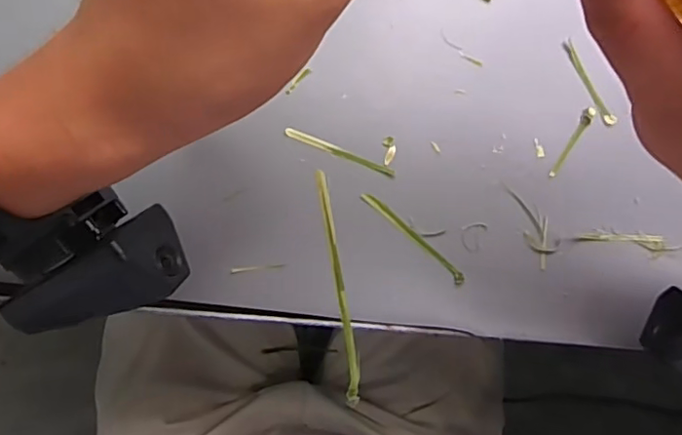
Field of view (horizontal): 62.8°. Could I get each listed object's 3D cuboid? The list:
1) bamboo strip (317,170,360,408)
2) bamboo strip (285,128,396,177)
[{"bbox_3d":[-0.002,0.031,0.266,0.007,0.009,0.109,-8,77,-7],"label":"bamboo strip"},{"bbox_3d":[0.000,-0.032,0.275,0.057,0.004,0.005,21,86,-6],"label":"bamboo strip"}]

